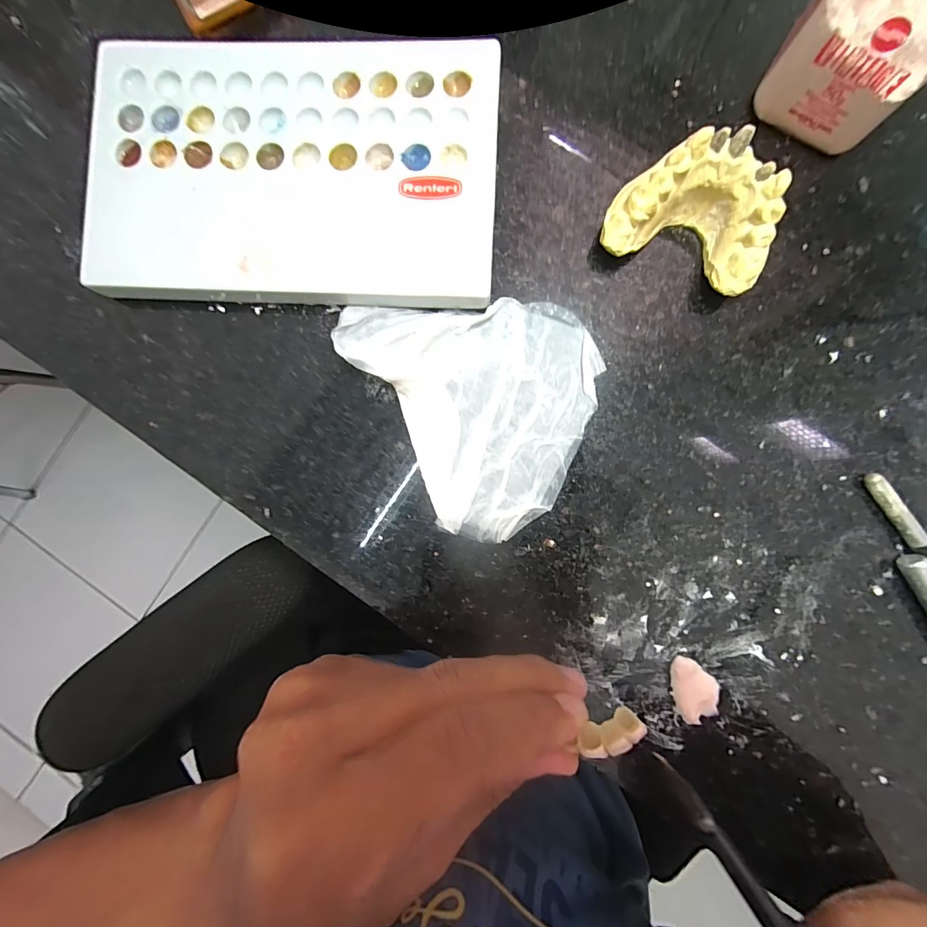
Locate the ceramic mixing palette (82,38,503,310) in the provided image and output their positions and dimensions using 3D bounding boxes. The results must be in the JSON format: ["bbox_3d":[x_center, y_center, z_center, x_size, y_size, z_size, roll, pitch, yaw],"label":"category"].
[{"bbox_3d":[-0.063,-0.108,0.150,0.149,0.012,0.092,3,89,2],"label":"ceramic mixing palette"}]

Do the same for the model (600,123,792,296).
[{"bbox_3d":[0.079,-0.086,0.137,0.053,0.026,0.037,22,90,2],"label":"model"}]

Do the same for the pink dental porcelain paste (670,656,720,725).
[{"bbox_3d":[0.085,0.083,0.144,0.016,0.004,0.023,-9,89,2],"label":"pink dental porcelain paste"}]

